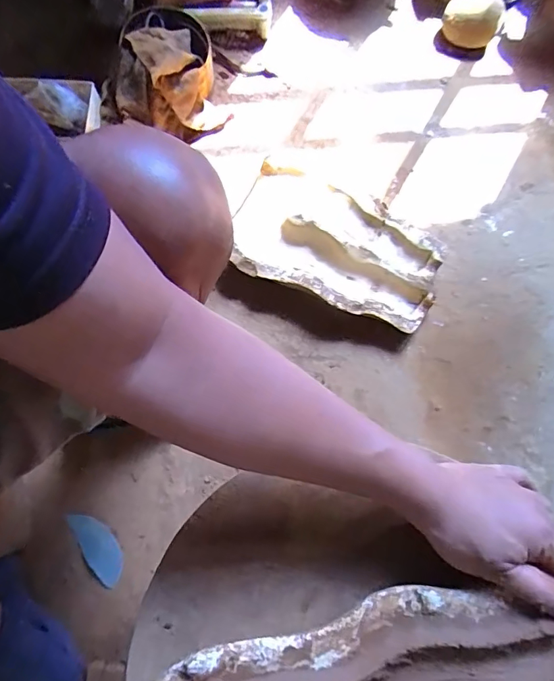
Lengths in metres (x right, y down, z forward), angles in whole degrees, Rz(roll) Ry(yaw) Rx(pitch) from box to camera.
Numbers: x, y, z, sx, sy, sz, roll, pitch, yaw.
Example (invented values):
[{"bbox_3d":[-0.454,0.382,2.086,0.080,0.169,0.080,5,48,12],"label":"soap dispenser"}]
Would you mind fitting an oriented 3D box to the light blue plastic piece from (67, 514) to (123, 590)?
[{"bbox_3d":[-0.266,0.307,0.657,0.048,0.004,0.117,-28,82,-15],"label":"light blue plastic piece"}]

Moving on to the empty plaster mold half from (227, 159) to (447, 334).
[{"bbox_3d":[0.097,-0.159,0.742,0.353,0.061,0.210,21,76,8],"label":"empty plaster mold half"}]

